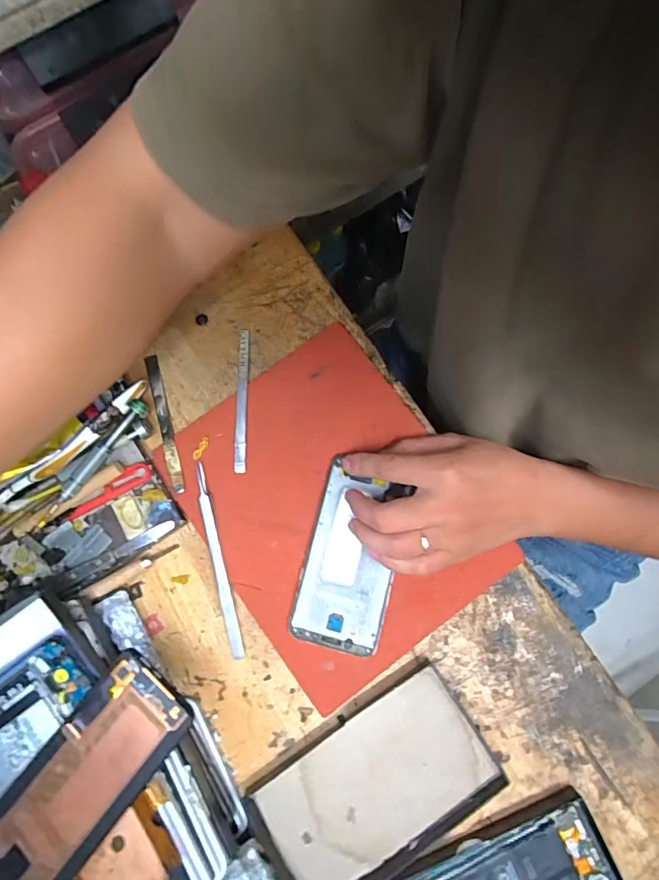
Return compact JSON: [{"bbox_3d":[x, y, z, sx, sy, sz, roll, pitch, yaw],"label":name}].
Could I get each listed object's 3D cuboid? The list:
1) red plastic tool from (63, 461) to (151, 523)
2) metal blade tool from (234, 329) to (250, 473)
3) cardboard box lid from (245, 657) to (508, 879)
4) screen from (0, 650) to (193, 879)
[{"bbox_3d":[-0.187,0.043,0.391,0.080,0.007,0.017,-31,78,-6],"label":"red plastic tool"},{"bbox_3d":[-0.078,-0.037,0.412,0.011,0.004,0.131,-1,77,1],"label":"metal blade tool"},{"bbox_3d":[0.033,0.261,0.352,0.173,0.015,0.103,-32,79,-6],"label":"cardboard box lid"},{"bbox_3d":[-0.153,0.209,0.284,0.062,0.011,0.141,37,78,16],"label":"screen"}]

